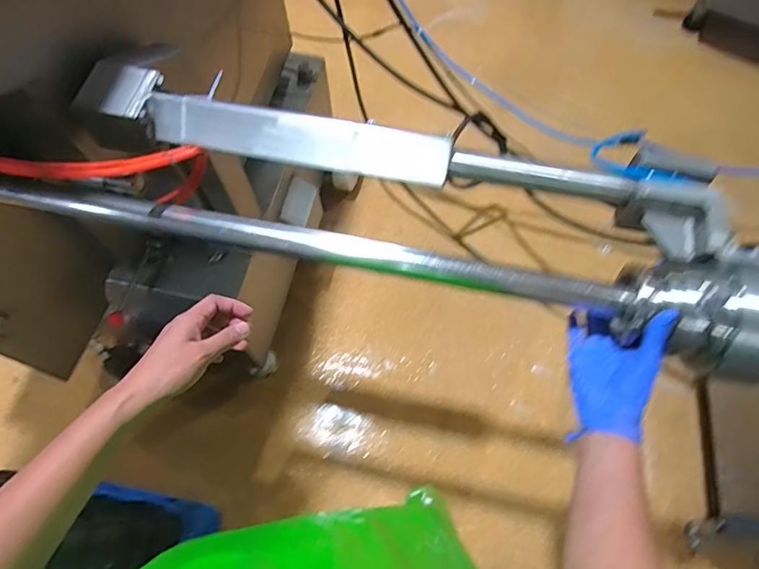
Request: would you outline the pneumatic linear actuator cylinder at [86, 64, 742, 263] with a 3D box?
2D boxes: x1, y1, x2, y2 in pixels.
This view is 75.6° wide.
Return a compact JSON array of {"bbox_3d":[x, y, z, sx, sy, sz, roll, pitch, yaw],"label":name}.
[{"bbox_3d":[0.001,-0.160,0.614,0.790,0.057,0.077,14,67,7],"label":"pneumatic linear actuator cylinder"}]

